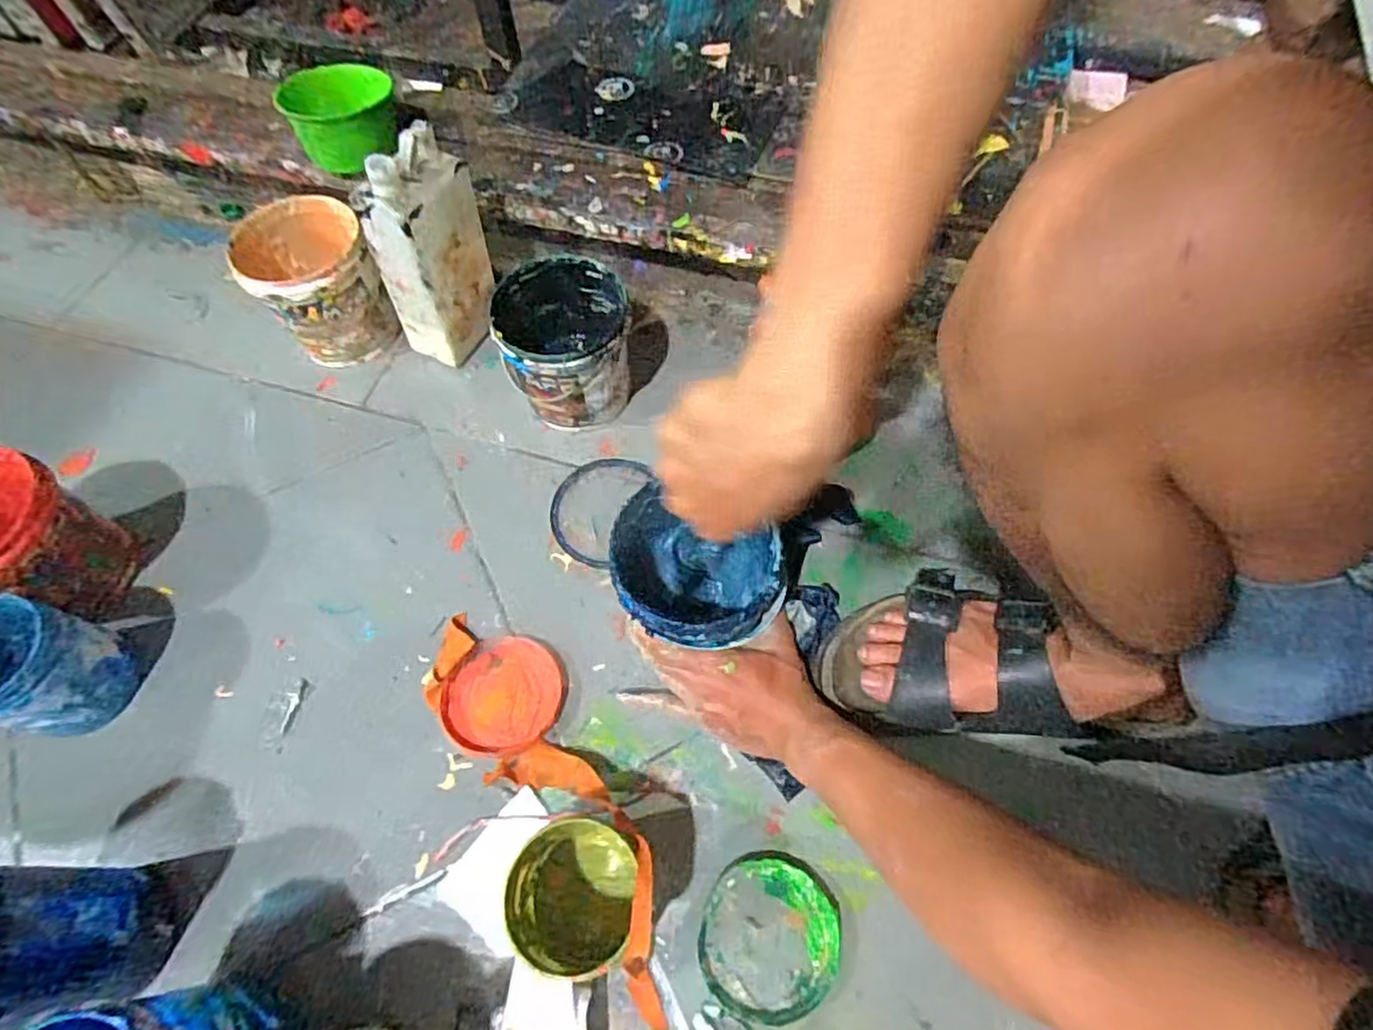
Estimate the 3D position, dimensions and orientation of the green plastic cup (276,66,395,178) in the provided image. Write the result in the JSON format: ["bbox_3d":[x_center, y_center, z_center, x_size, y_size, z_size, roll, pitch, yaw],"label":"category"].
[{"bbox_3d":[-0.353,-0.410,0.705,0.105,0.072,0.101,0,63,1],"label":"green plastic cup"}]

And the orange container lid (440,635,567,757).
[{"bbox_3d":[-0.154,0.151,0.567,0.102,0.014,0.094,0,63,1],"label":"orange container lid"}]

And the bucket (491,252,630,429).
[{"bbox_3d":[-0.113,-0.161,0.662,0.113,0.121,0.124,-4,63,-1],"label":"bucket"}]

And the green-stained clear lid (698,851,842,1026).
[{"bbox_3d":[0.059,0.300,0.482,0.095,0.019,0.101,4,63,3],"label":"green-stained clear lid"}]

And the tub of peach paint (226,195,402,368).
[{"bbox_3d":[-0.379,-0.237,0.708,0.110,0.127,0.116,0,63,1],"label":"tub of peach paint"}]

